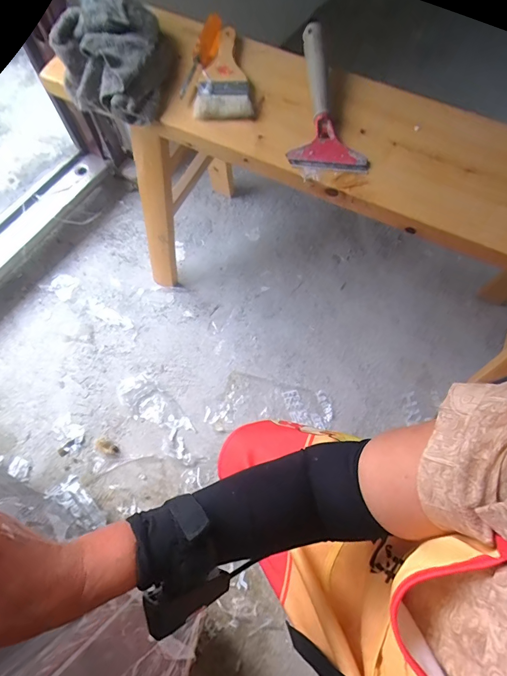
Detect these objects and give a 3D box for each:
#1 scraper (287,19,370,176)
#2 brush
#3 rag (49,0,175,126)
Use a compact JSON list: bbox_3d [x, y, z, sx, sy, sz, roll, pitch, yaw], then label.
[{"bbox_3d":[0.087,-0.313,0.482,0.094,0.027,0.210,-5,84,-3],"label":"scraper"},{"bbox_3d":[-0.043,-0.371,0.514,0.075,0.015,0.164,-3,69,-2],"label":"brush"},{"bbox_3d":[-0.187,-0.381,0.488,0.131,0.075,0.165,5,67,2],"label":"rag"}]

